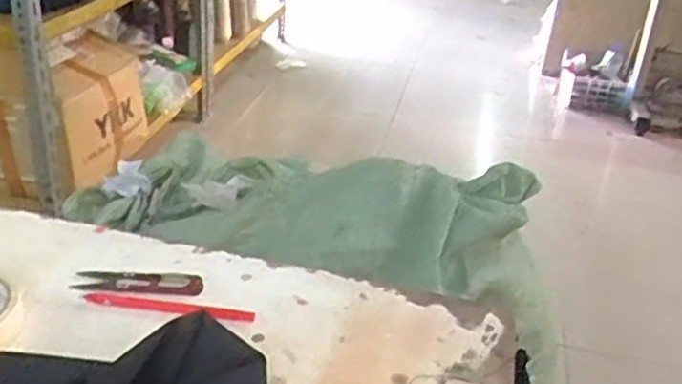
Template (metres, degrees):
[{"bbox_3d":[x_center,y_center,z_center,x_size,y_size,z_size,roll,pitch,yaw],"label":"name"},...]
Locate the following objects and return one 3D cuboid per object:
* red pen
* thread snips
[{"bbox_3d":[-0.137,0.092,0.557,0.136,0.010,0.013,7,30,5],"label":"red pen"},{"bbox_3d":[-0.167,0.075,0.581,0.105,0.005,0.027,7,30,4],"label":"thread snips"}]

